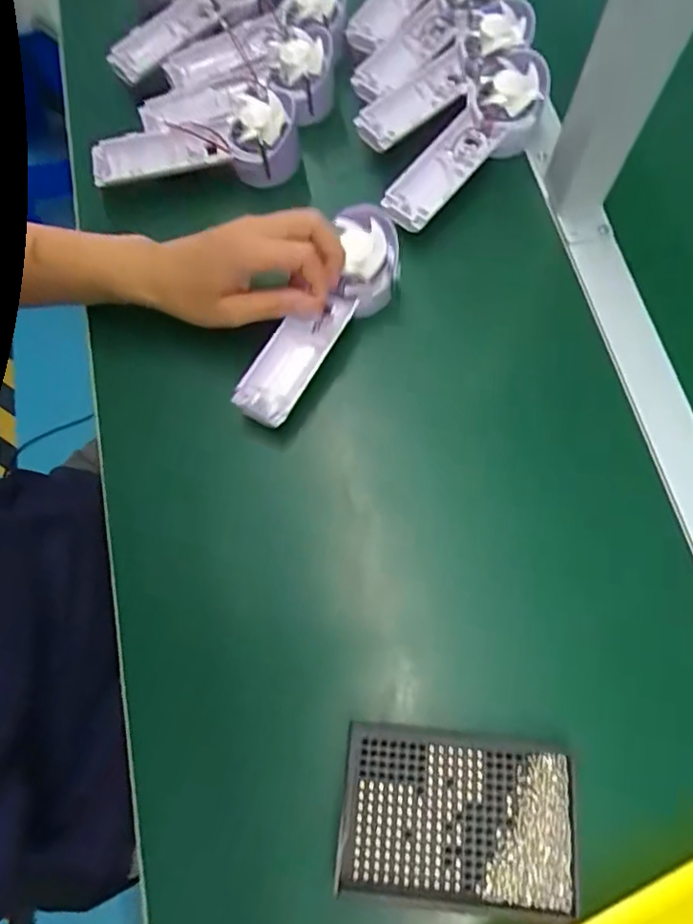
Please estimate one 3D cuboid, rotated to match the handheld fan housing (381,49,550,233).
[{"bbox_3d":[0.100,-0.258,0.465,0.065,0.042,0.163,32,76,12],"label":"handheld fan housing"}]

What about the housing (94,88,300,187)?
[{"bbox_3d":[-0.124,-0.268,0.486,0.166,0.054,0.078,-2,72,2],"label":"housing"}]

